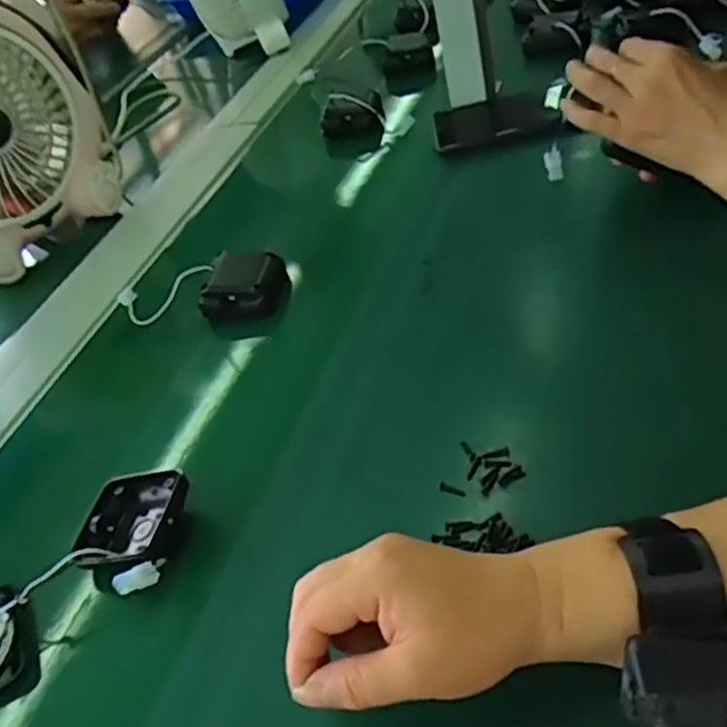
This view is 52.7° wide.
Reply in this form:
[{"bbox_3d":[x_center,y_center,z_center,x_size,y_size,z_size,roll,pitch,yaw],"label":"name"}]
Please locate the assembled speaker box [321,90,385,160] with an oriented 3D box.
[{"bbox_3d":[-0.012,-0.276,0.847,0.071,0.052,0.057,-3,47,4],"label":"assembled speaker box"}]

